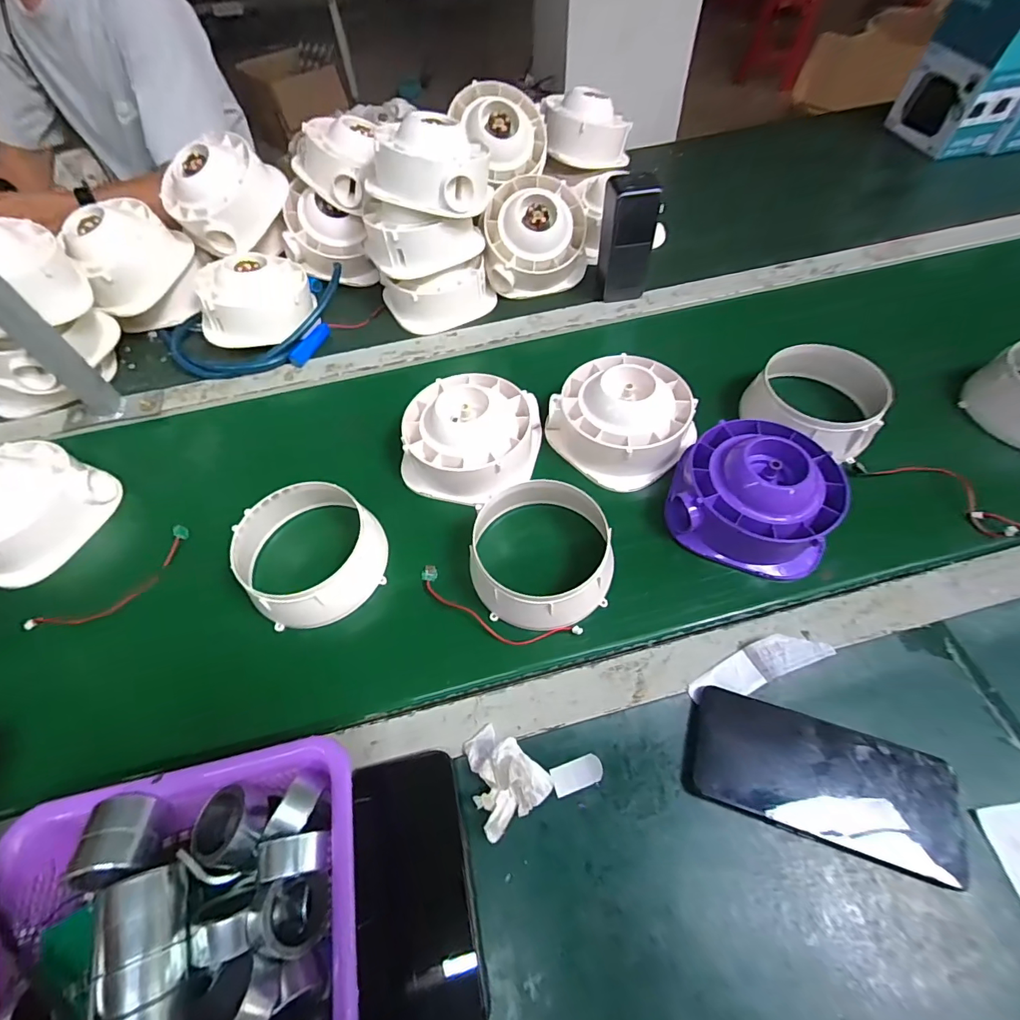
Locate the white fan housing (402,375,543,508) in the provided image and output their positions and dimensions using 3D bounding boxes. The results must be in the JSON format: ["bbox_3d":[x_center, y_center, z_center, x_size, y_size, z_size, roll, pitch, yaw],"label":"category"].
[{"bbox_3d":[-0.043,-0.081,0.492,0.135,0.072,0.133,11,57,12],"label":"white fan housing"}]

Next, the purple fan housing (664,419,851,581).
[{"bbox_3d":[0.224,-0.018,0.439,0.138,0.087,0.133,16,58,15],"label":"purple fan housing"}]

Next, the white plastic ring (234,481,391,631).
[{"bbox_3d":[-0.181,0.039,0.428,0.127,0.050,0.119,-2,55,3],"label":"white plastic ring"}]

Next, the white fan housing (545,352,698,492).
[{"bbox_3d":[0.118,-0.103,0.498,0.134,0.077,0.137,-2,55,3],"label":"white fan housing"}]

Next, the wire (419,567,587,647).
[{"bbox_3d":[-0.016,0.090,0.413,0.154,0.010,0.036,20,59,18],"label":"wire"}]

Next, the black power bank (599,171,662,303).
[{"bbox_3d":[0.146,-0.337,0.592,0.062,0.141,0.041,-1,55,4],"label":"black power bank"}]

